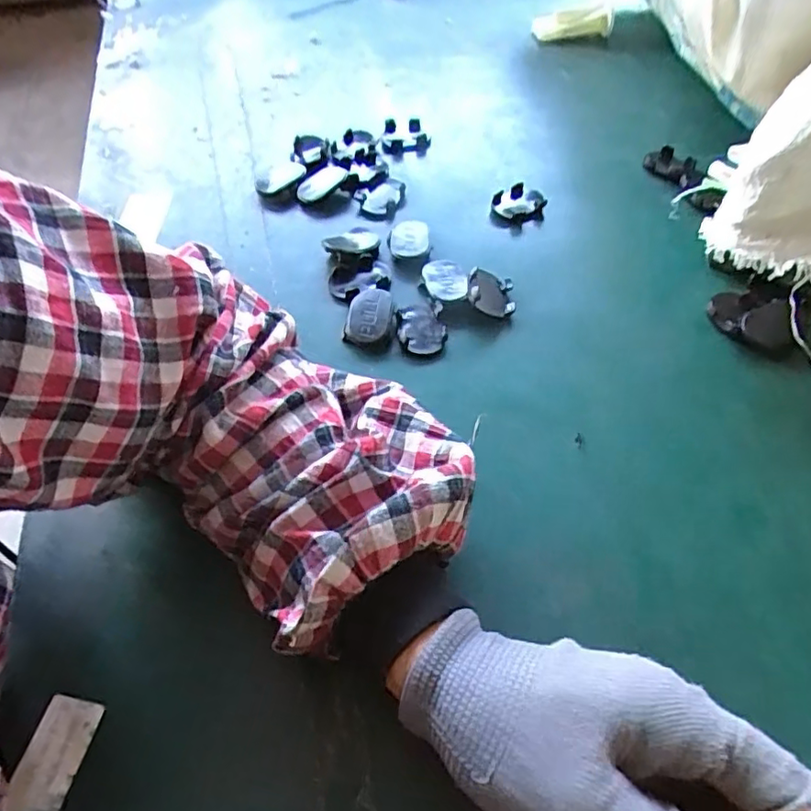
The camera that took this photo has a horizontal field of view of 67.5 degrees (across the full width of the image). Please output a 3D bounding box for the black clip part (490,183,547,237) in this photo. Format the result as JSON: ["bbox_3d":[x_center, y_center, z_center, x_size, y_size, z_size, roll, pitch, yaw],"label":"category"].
[{"bbox_3d":[0.087,-0.153,0.465,0.040,0.014,0.045,11,54,9],"label":"black clip part"}]

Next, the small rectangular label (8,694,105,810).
[{"bbox_3d":[-0.148,0.147,0.254,0.024,0.004,0.044,7,53,7],"label":"small rectangular label"}]

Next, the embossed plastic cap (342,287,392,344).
[{"bbox_3d":[-0.024,-0.058,0.391,0.028,0.013,0.042,4,53,4],"label":"embossed plastic cap"}]

